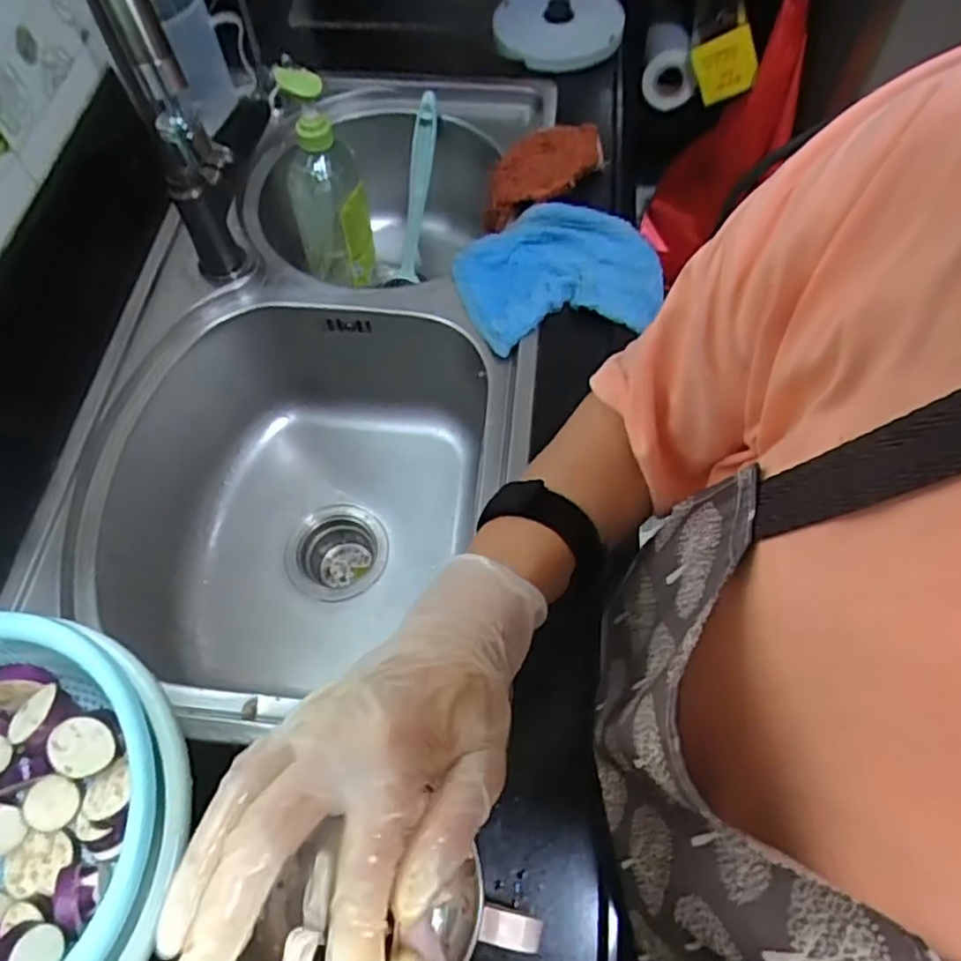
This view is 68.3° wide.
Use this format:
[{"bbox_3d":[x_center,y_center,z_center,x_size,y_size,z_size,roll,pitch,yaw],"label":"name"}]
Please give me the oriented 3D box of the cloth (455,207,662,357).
[{"bbox_3d":[0.073,-0.203,0.669,0.188,0.043,0.131,-10,62,-5],"label":"cloth"}]

